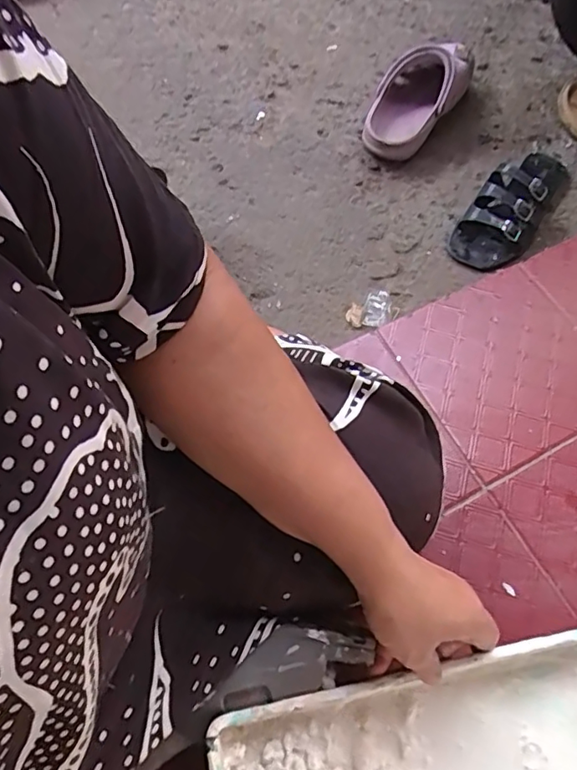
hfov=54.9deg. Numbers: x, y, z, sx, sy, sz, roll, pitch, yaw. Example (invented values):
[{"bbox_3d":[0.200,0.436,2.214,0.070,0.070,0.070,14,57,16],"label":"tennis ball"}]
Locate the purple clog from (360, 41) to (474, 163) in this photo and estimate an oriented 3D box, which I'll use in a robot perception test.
[{"bbox_3d":[0.173,-0.409,0.767,0.105,0.087,0.205,28,65,12],"label":"purple clog"}]

